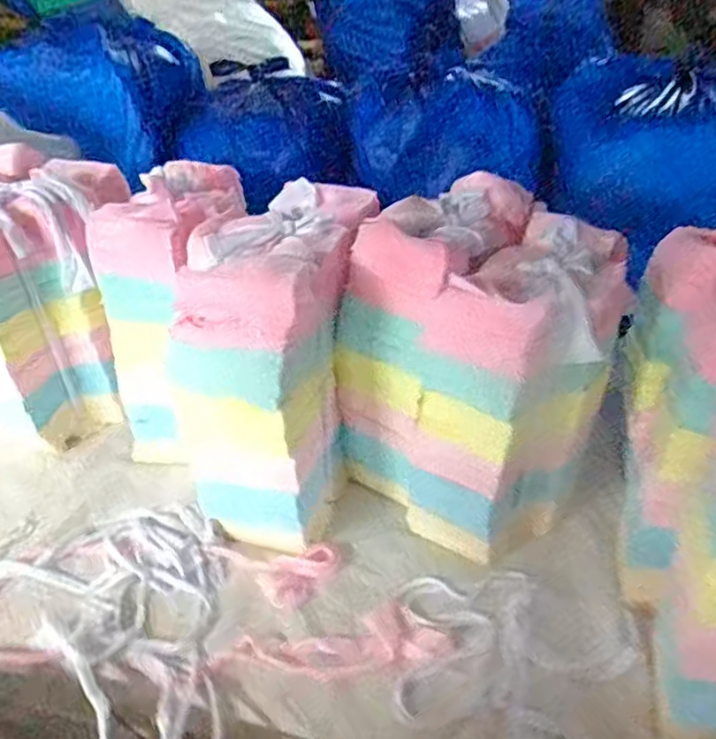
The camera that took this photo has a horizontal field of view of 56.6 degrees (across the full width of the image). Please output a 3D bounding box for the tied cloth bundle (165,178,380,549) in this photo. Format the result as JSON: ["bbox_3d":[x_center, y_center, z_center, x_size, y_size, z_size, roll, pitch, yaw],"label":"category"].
[{"bbox_3d":[-0.095,-0.016,0.786,0.162,0.312,0.282,8,33,13],"label":"tied cloth bundle"}]

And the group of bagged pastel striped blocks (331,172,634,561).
[{"bbox_3d":[0.148,-0.014,0.775,0.252,0.306,0.260,21,38,30],"label":"group of bagged pastel striped blocks"}]

